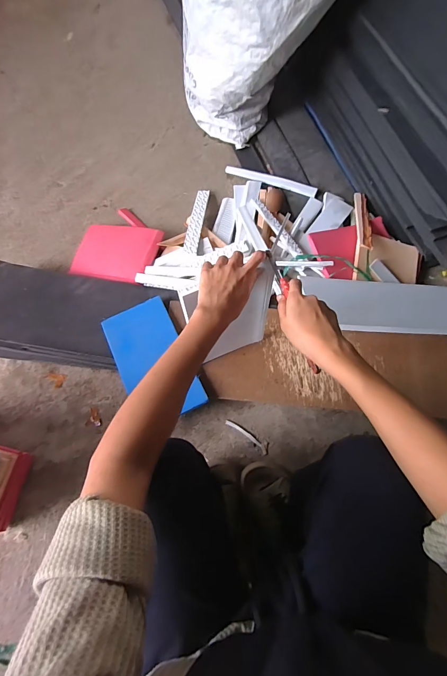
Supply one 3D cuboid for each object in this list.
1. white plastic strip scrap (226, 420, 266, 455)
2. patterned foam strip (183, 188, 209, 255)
[{"bbox_3d":[0.053,0.220,0.722,0.111,0.008,0.015,36,75,13],"label":"white plastic strip scrap"},{"bbox_3d":[-0.074,-0.330,0.897,0.039,0.008,0.273,5,57,3],"label":"patterned foam strip"}]

